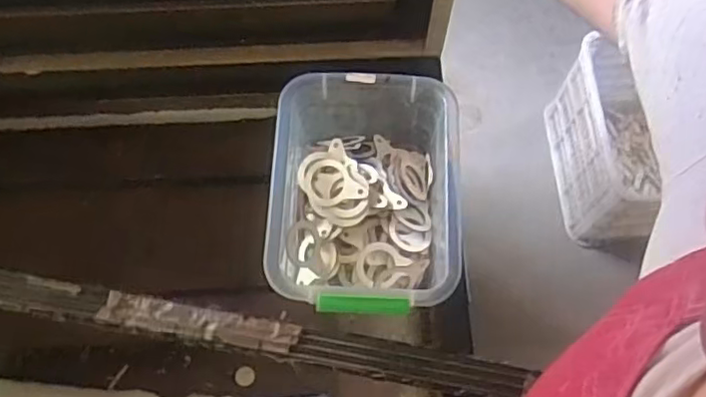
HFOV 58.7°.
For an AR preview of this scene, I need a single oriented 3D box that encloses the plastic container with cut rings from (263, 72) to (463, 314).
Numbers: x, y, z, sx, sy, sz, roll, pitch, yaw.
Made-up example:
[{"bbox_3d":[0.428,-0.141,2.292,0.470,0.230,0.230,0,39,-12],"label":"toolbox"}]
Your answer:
[{"bbox_3d":[0.014,0.006,0.638,0.177,0.110,0.248,-1,69,0],"label":"plastic container with cut rings"}]

